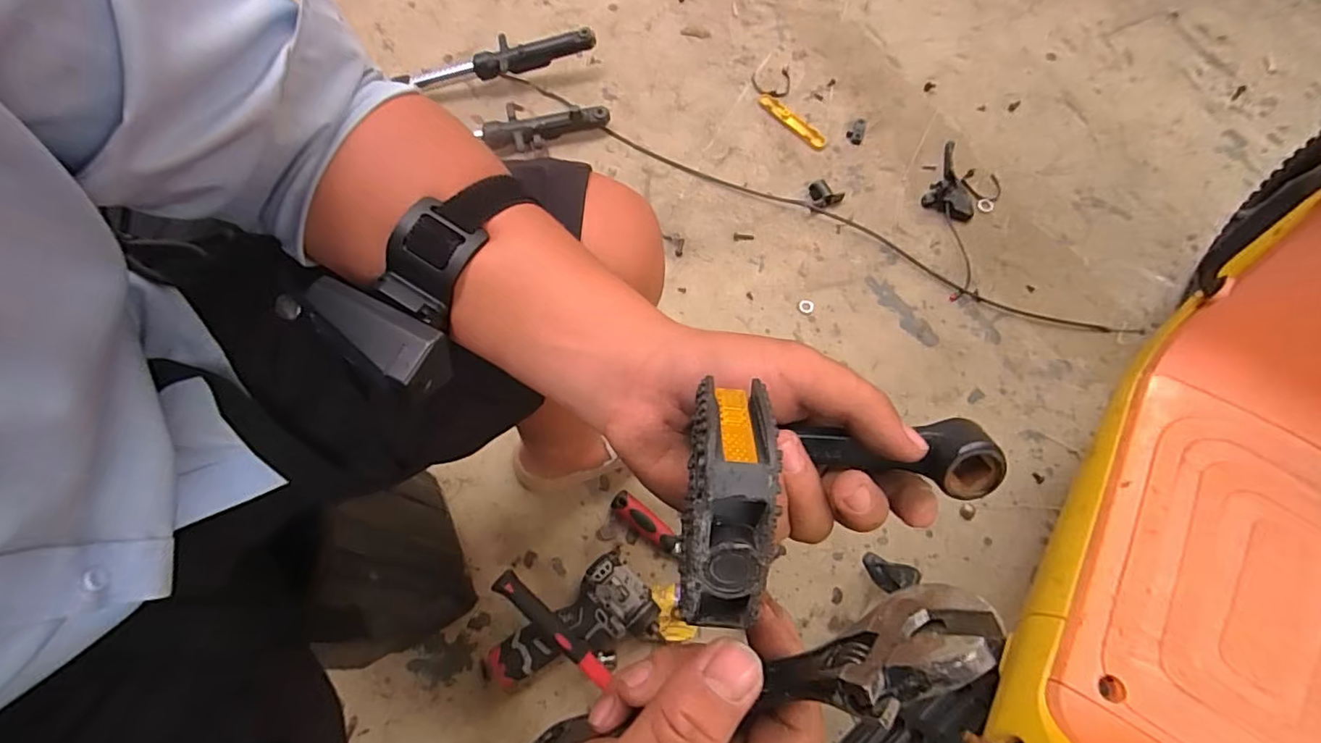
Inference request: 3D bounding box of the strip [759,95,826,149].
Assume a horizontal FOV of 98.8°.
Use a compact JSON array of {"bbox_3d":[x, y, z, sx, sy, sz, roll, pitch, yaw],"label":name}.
[{"bbox_3d":[0.240,-0.458,1.032,0.028,0.004,0.150,-43,75,-13],"label":"strip"}]

